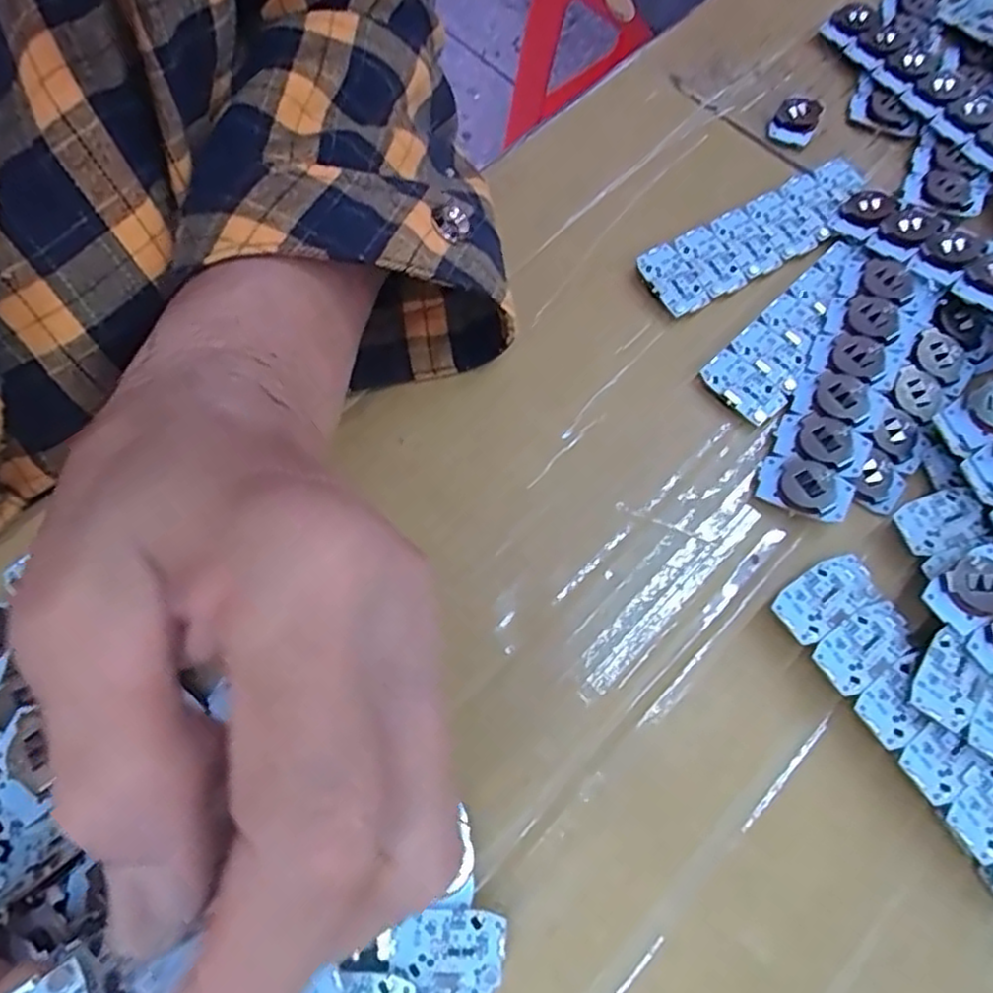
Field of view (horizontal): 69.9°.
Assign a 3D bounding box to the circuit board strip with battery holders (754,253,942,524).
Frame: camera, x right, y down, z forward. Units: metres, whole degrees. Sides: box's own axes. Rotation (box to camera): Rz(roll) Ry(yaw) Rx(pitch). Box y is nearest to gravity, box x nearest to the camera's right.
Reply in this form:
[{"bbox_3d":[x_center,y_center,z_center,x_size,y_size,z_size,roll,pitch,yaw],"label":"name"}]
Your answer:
[{"bbox_3d":[0.125,-0.040,0.252,0.029,0.015,0.107,26,70,9],"label":"circuit board strip with battery holders"}]

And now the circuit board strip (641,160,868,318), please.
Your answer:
[{"bbox_3d":[0.103,-0.103,0.280,0.102,0.009,0.029,-31,72,-13],"label":"circuit board strip"}]

